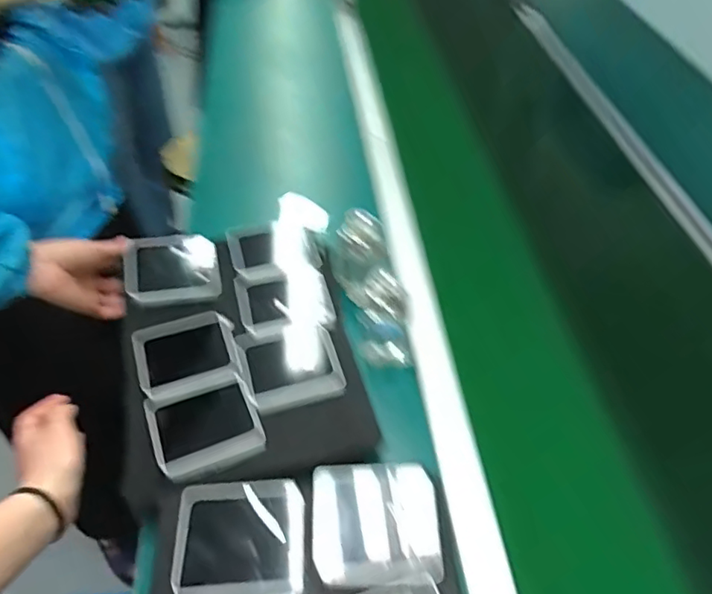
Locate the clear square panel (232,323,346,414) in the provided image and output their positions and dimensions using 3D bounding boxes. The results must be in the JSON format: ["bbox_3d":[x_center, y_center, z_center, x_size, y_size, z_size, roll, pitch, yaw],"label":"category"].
[{"bbox_3d":[-0.071,0.076,0.636,0.102,0.024,0.097,-11,53,-14],"label":"clear square panel"}]

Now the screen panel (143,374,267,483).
[{"bbox_3d":[-0.152,0.129,0.584,0.103,0.021,0.096,-16,54,-17],"label":"screen panel"}]

